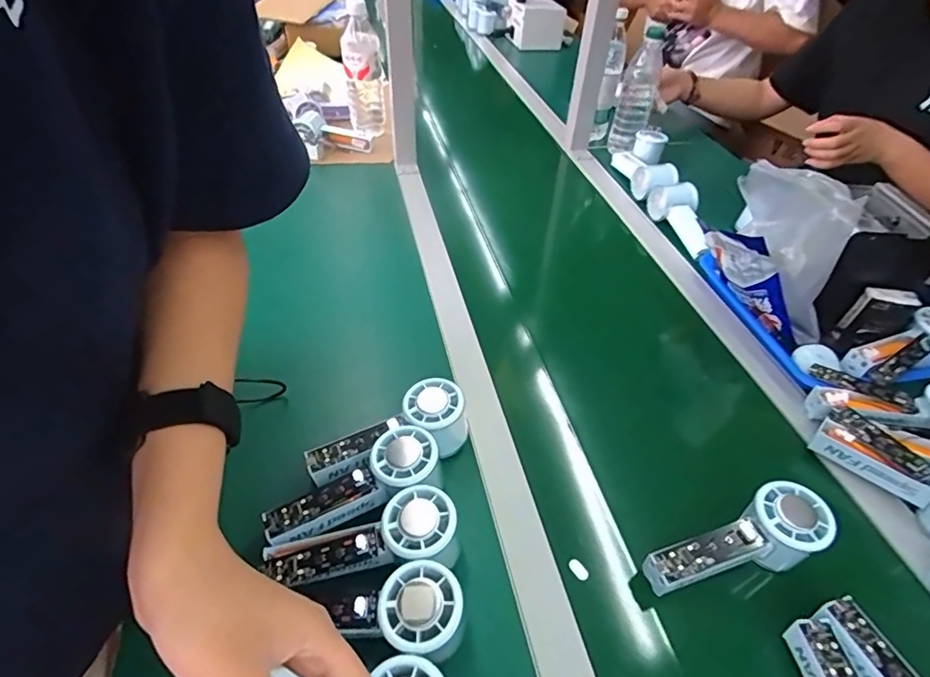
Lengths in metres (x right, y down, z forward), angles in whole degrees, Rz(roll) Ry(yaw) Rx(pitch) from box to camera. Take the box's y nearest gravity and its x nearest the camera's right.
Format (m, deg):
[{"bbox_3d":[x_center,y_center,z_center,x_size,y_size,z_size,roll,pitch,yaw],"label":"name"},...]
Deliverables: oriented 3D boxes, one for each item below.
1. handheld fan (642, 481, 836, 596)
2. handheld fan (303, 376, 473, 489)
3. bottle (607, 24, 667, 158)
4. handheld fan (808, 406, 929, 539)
[{"bbox_3d":[0.226,0.177,0.421,0.153,0.050,0.054,-20,48,-5],"label":"handheld fan"},{"bbox_3d":[-0.069,0.095,0.468,0.151,0.065,0.059,-22,50,-23],"label":"handheld fan"},{"bbox_3d":[0.316,-0.440,0.922,0.064,0.209,0.074,15,46,11],"label":"bottle"},{"bbox_3d":[0.417,0.120,0.467,0.059,0.055,0.146,-25,51,-26],"label":"handheld fan"}]

